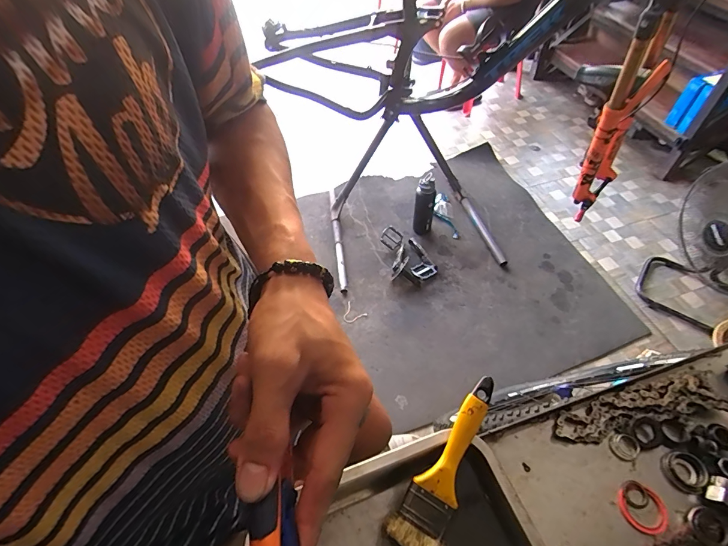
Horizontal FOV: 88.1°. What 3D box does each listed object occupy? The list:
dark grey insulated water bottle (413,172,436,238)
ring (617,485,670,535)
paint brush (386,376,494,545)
[{"bbox_3d":[0.274,-0.306,1.713,0.089,0.286,0.067,10,53,10],"label":"dark grey insulated water bottle"},{"bbox_3d":[0.291,0.246,0.391,0.046,0.004,0.042,-1,52,1],"label":"ring"},{"bbox_3d":[0.091,0.192,0.385,0.052,0.013,0.181,27,69,21],"label":"paint brush"}]

